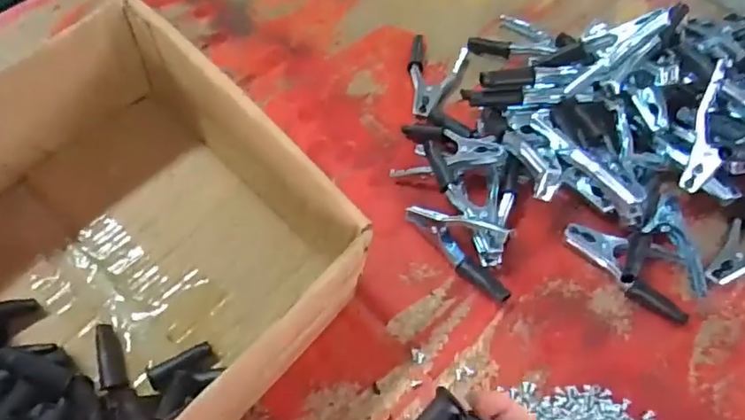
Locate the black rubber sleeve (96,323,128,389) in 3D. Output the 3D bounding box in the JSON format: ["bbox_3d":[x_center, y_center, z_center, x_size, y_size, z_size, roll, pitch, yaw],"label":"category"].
[{"bbox_3d":[-0.250,0.140,0.545,0.020,0.017,0.064,-16,59,-8],"label":"black rubber sleeve"}]

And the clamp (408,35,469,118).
[{"bbox_3d":[0.074,-0.181,0.772,0.077,0.035,0.152,17,60,12],"label":"clamp"}]

